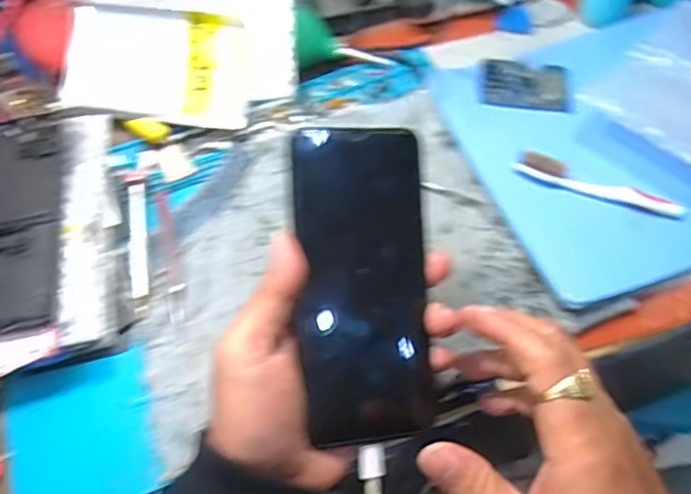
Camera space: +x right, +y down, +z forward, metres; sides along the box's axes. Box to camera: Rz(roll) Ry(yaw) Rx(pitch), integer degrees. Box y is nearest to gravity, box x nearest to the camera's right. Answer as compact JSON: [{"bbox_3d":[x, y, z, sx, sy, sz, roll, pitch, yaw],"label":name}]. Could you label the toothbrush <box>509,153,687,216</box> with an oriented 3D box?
[{"bbox_3d":[0.166,-0.042,0.411,0.108,0.012,0.016,16,60,12],"label":"toothbrush"}]

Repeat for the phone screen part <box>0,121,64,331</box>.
[{"bbox_3d":[-0.211,-0.017,0.392,0.066,0.005,0.155,-13,58,-7],"label":"phone screen part"}]

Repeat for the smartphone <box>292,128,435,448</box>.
[{"bbox_3d":[0.010,0.019,0.324,0.066,0.005,0.157,-3,90,-12],"label":"smartphone"}]

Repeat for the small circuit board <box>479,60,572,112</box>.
[{"bbox_3d":[0.132,-0.120,0.467,0.064,0.007,0.047,5,58,6],"label":"small circuit board"}]

